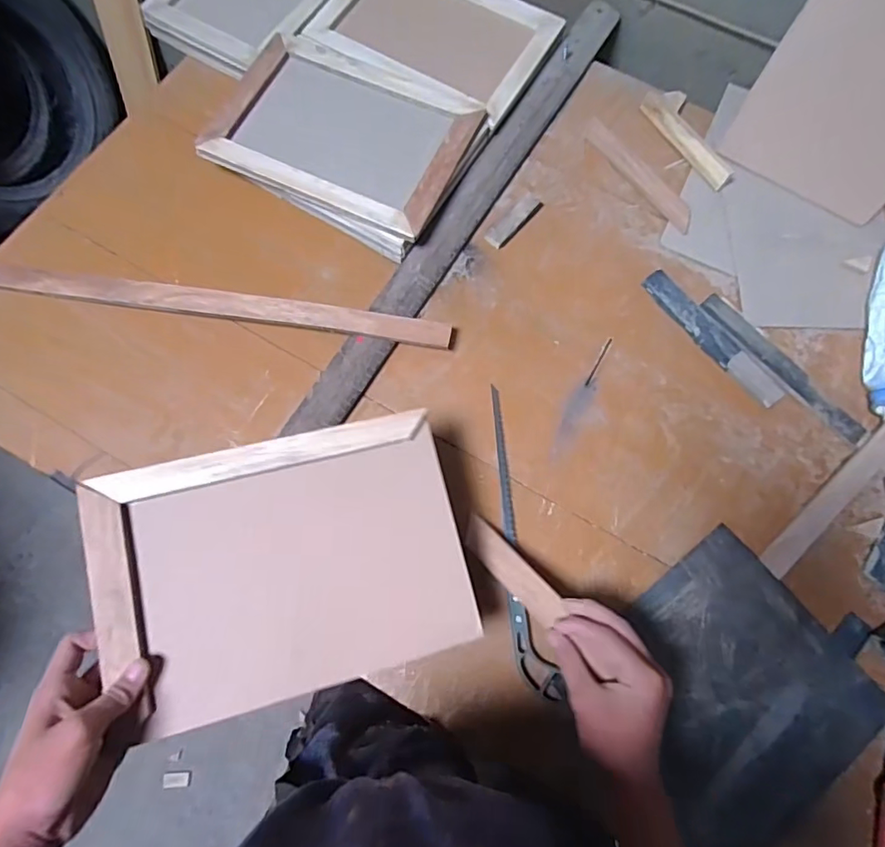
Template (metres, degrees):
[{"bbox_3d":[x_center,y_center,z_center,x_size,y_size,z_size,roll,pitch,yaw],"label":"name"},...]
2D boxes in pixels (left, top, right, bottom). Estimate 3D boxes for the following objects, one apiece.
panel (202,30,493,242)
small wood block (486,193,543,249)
[{"bbox_3d":[-0.115,-0.364,0.662,0.288,0.020,0.218,23,73,7],"label":"panel"},{"bbox_3d":[0.091,-0.255,0.678,0.028,0.009,0.090,39,77,10],"label":"small wood block"}]

